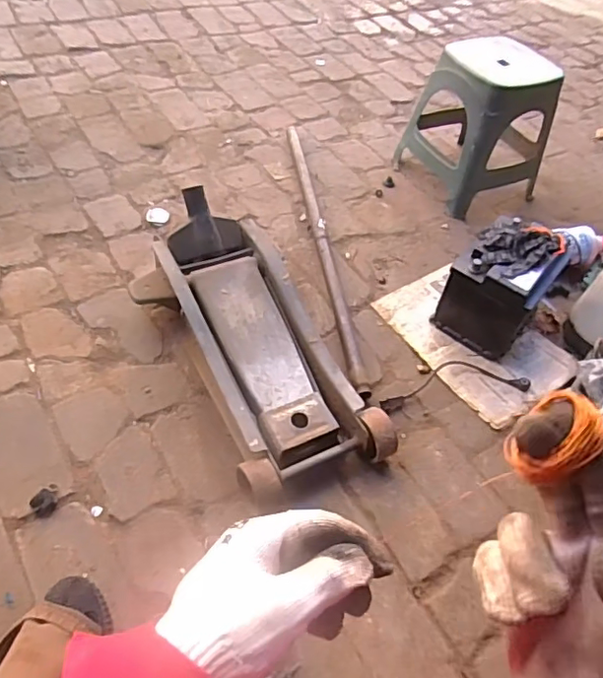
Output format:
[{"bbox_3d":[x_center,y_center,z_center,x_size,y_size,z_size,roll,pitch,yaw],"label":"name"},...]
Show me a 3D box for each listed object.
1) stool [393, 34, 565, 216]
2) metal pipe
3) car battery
[{"bbox_3d":[0.454,-0.539,1.413,0.272,0.318,0.267,-20,57,-21],"label":"stool"},{"bbox_3d":[0.050,-0.228,1.283,0.036,0.035,0.822,-3,52,-11],"label":"metal pipe"},{"bbox_3d":[0.401,-0.099,1.151,0.167,0.184,0.194,35,56,19],"label":"car battery"}]

